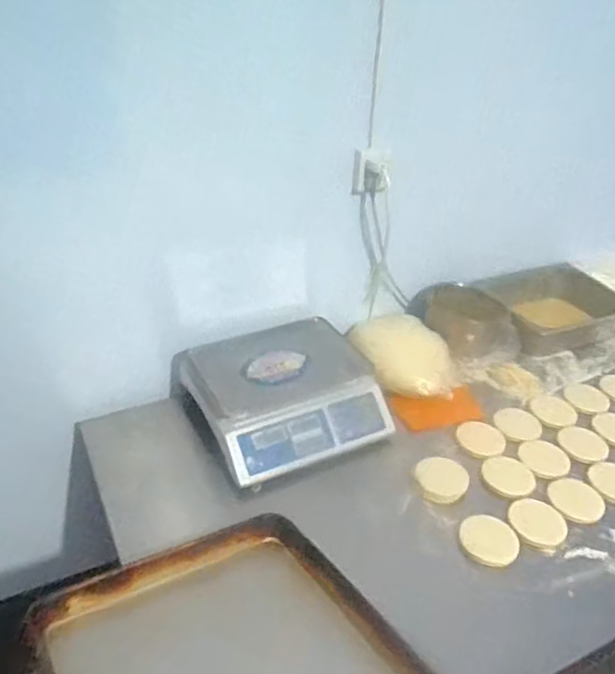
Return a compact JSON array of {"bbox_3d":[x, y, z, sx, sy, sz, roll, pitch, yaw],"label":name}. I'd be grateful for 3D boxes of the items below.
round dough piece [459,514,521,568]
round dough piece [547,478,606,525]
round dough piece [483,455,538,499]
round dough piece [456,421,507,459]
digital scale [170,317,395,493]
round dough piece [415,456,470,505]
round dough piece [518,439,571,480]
[{"bbox_3d":[0.300,0.334,1.028,0.094,0.009,0.094,2,35,-2],"label":"round dough piece"},{"bbox_3d":[0.486,0.293,1.125,0.093,0.004,0.099,2,35,-2],"label":"round dough piece"},{"bbox_3d":[0.372,0.258,1.152,0.094,0.010,0.107,19,38,21],"label":"round dough piece"},{"bbox_3d":[0.343,0.202,1.239,0.092,0.009,0.096,2,35,-2],"label":"round dough piece"},{"bbox_3d":[-0.046,0.111,1.245,0.375,0.095,0.335,-13,38,-22],"label":"digital scale"},{"bbox_3d":[0.244,0.258,1.130,0.091,0.015,0.109,4,35,0],"label":"round dough piece"},{"bbox_3d":[0.454,0.233,1.196,0.093,0.004,0.094,2,35,-2],"label":"round dough piece"}]

